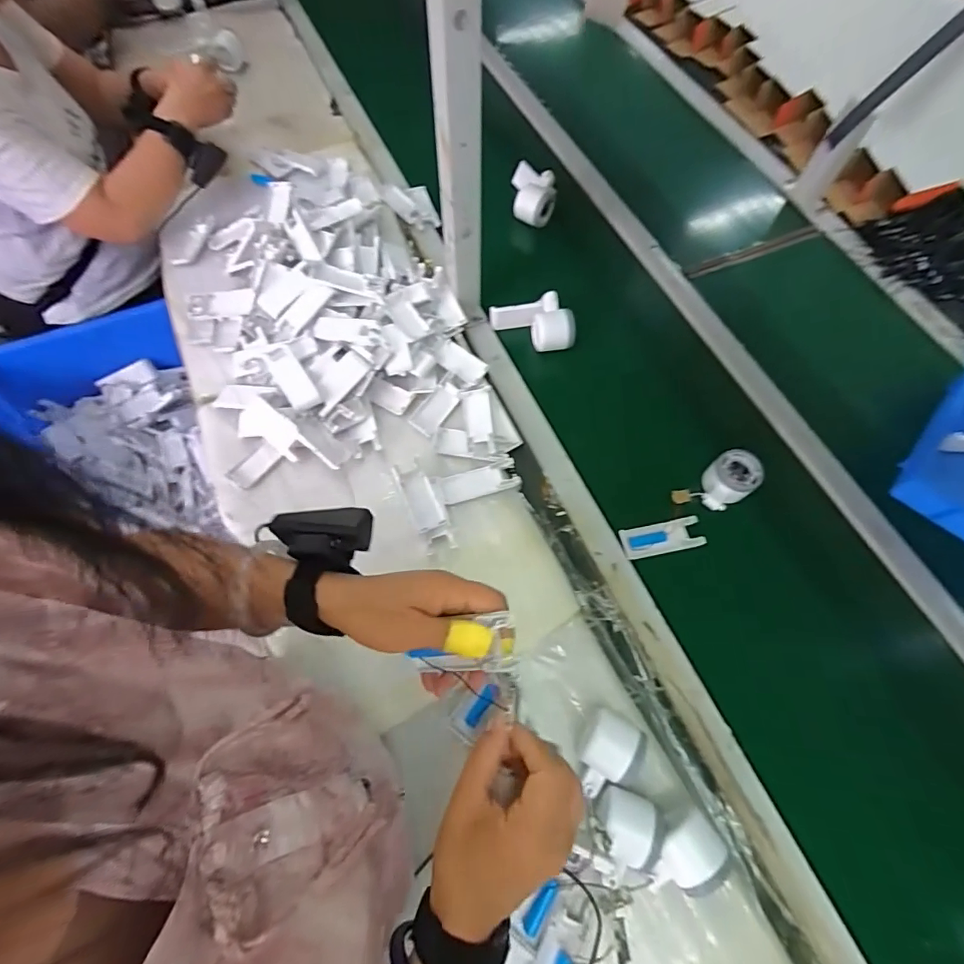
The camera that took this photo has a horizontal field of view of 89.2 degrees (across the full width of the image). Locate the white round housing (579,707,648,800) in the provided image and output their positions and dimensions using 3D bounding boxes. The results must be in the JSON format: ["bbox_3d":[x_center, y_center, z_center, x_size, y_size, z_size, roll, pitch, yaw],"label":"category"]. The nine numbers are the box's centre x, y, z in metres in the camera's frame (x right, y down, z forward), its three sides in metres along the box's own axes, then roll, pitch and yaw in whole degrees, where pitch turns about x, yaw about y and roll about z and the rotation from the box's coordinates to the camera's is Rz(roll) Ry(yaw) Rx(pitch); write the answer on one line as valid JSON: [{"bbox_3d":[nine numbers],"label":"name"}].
[{"bbox_3d":[0.130,0.286,0.510,0.052,0.055,0.079,30,67,13],"label":"white round housing"}]

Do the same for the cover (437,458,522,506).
[{"bbox_3d":[-0.004,0.001,0.659,0.107,0.008,0.042,-14,65,-8],"label":"cover"}]

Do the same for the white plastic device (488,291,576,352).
[{"bbox_3d":[0.077,-0.238,0.754,0.125,0.076,0.066,-1,64,-1],"label":"white plastic device"}]

